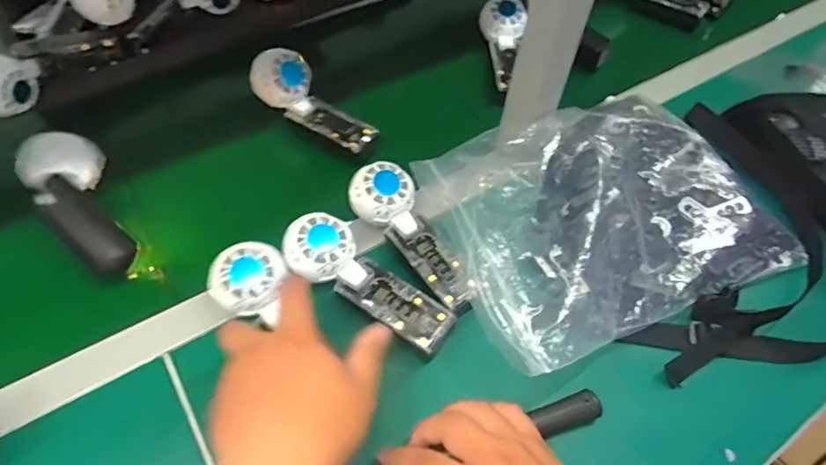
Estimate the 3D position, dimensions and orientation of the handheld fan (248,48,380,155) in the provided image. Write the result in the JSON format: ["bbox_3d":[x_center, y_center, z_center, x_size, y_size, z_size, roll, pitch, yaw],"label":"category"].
[{"bbox_3d":[-0.113,-0.145,0.580,0.153,0.047,0.049,39,59,-5],"label":"handheld fan"}]

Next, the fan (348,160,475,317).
[{"bbox_3d":[0.003,0.004,0.489,0.057,0.035,0.169,-31,74,-22],"label":"fan"}]

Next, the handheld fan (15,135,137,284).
[{"bbox_3d":[-0.318,-0.028,0.488,0.067,0.042,0.150,-29,87,-21],"label":"handheld fan"}]

